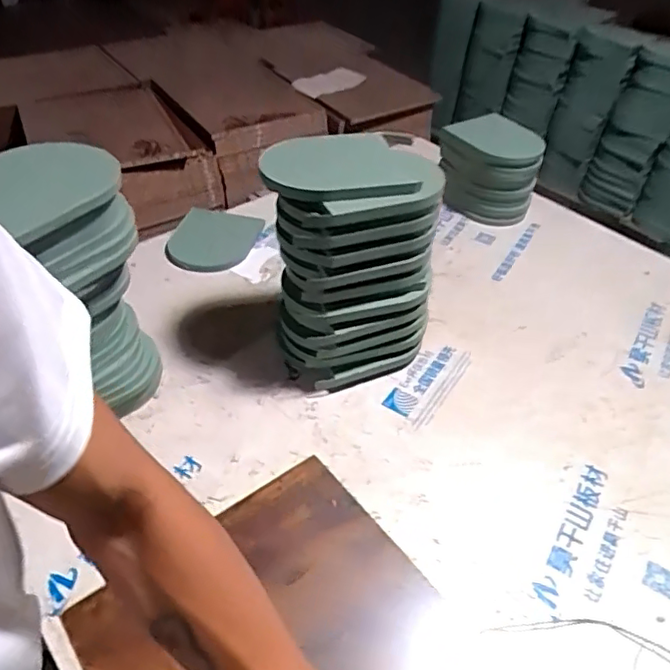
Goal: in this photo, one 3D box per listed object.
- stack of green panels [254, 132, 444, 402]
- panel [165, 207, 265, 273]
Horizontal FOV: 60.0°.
[{"bbox_3d":[0.026,-0.090,0.781,0.192,0.291,0.168,-25,51,-26],"label":"stack of green panels"},{"bbox_3d":[-0.214,-0.169,1.023,0.149,0.014,0.156,7,50,10],"label":"panel"}]

